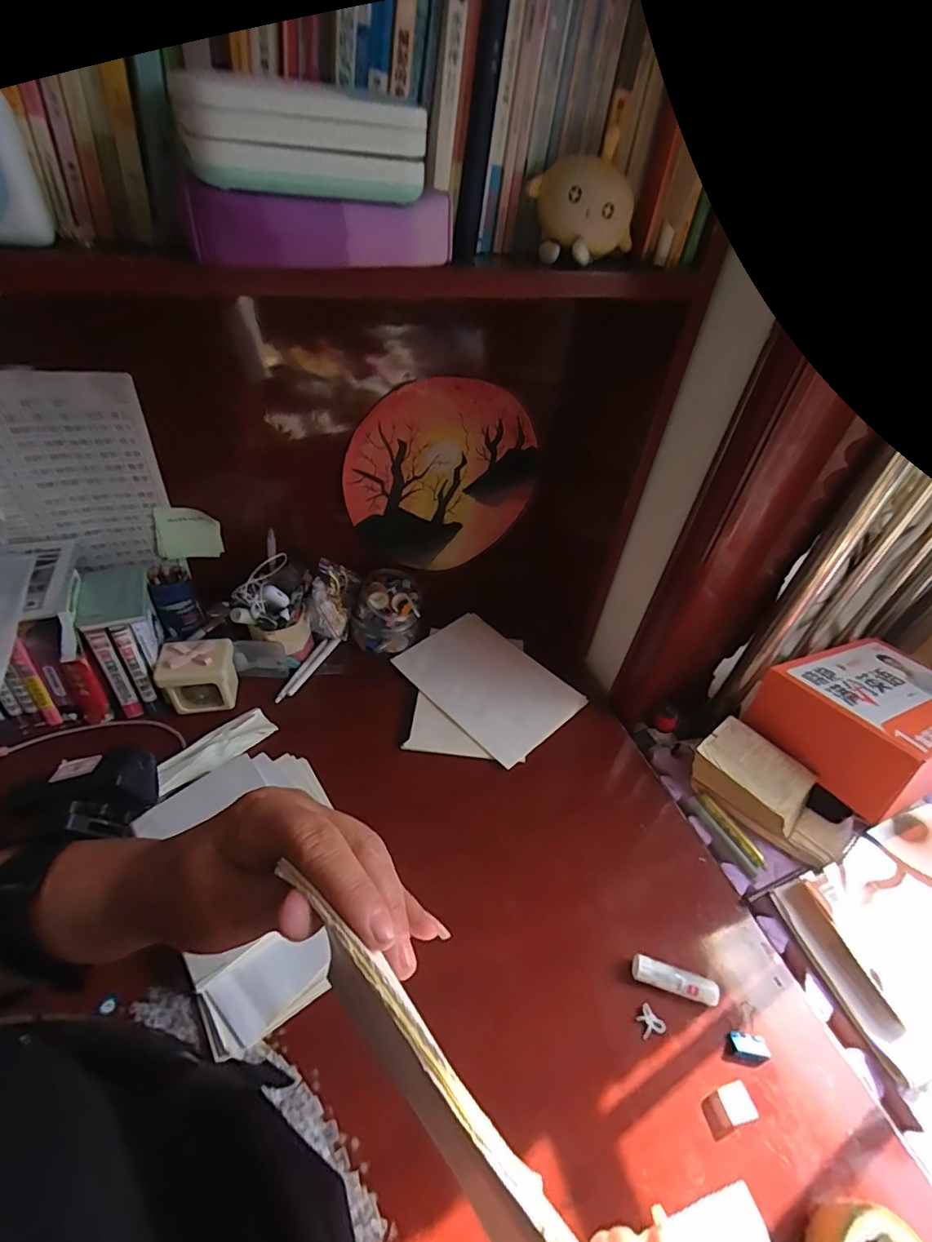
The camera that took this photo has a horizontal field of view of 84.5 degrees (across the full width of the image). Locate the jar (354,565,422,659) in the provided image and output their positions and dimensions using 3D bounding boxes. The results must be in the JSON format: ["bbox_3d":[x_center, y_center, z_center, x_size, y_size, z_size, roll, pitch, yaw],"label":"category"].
[{"bbox_3d":[-0.132,-0.016,0.855,0.107,0.109,0.099,3,44,-3],"label":"jar"}]

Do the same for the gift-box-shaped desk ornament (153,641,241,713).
[{"bbox_3d":[-0.380,0.080,0.741,0.093,0.093,0.066,-3,45,-9],"label":"gift-box-shaped desk ornament"}]

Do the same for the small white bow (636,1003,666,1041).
[{"bbox_3d":[0.187,0.407,0.522,0.026,0.005,0.026,-8,45,-14],"label":"small white bow"}]

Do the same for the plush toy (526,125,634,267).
[{"bbox_3d":[0.109,-0.391,0.477,0.093,0.082,0.078,16,45,10],"label":"plush toy"}]

